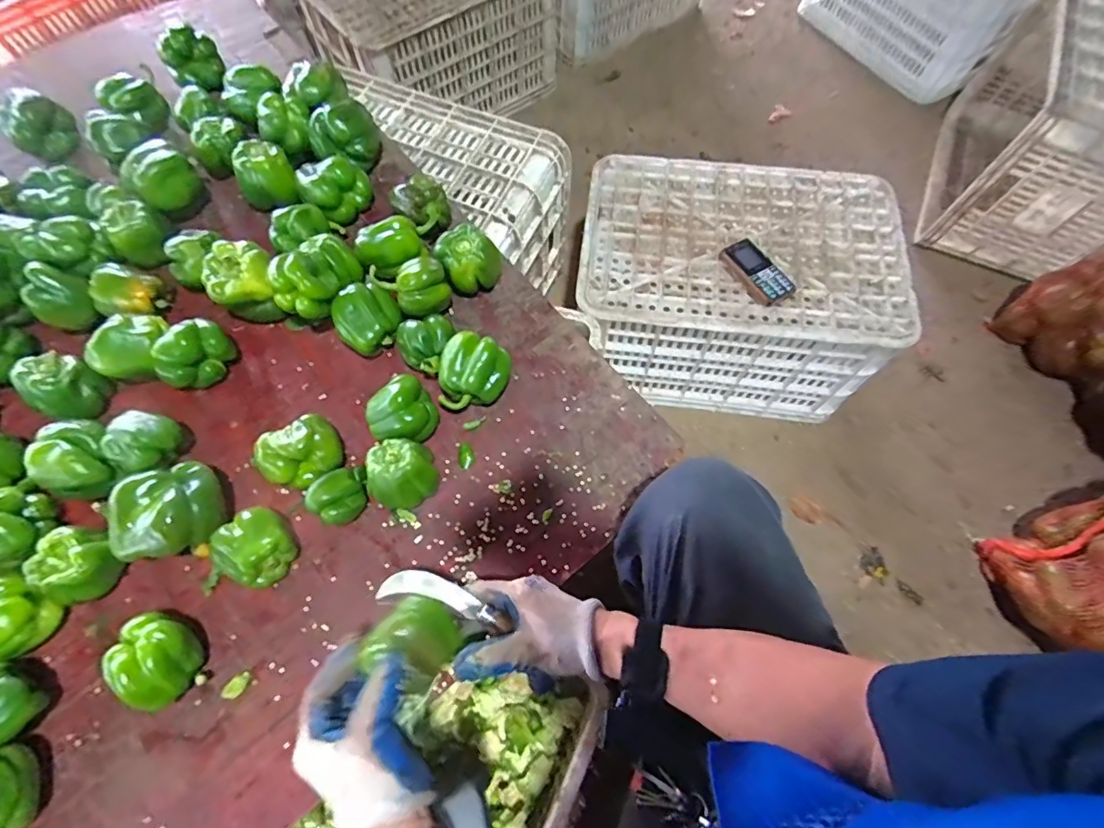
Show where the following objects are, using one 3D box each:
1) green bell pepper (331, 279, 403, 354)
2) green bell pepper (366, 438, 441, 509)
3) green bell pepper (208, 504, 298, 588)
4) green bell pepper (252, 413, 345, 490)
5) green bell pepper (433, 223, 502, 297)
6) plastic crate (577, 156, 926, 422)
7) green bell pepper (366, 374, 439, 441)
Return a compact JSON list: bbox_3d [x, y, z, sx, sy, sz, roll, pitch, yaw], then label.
[{"bbox_3d":[-0.229,-0.116,0.639,0.079,0.074,0.071,-40,73,-16],"label":"green bell pepper"},{"bbox_3d":[-0.167,0.068,0.567,0.070,0.065,0.072,-9,67,-5],"label":"green bell pepper"},{"bbox_3d":[-0.312,0.144,0.537,0.071,0.054,0.074,42,72,15],"label":"green bell pepper"},{"bbox_3d":[-0.283,0.046,0.571,0.086,0.065,0.074,-35,72,-15],"label":"green bell pepper"},{"bbox_3d":[-0.109,-0.200,0.680,0.079,0.082,0.068,-11,67,-6],"label":"green bell pepper"},{"bbox_3d":[0.302,-0.227,0.919,0.492,0.270,0.362,3,67,0],"label":"plastic crate"},{"bbox_3d":[-0.174,0.001,0.591,0.074,0.069,0.079,0,67,-1],"label":"green bell pepper"}]

